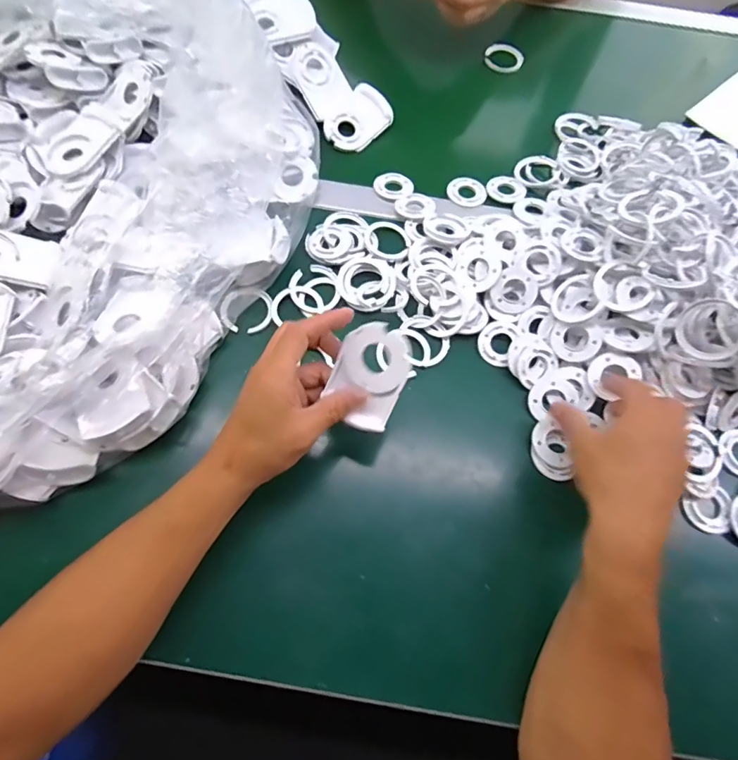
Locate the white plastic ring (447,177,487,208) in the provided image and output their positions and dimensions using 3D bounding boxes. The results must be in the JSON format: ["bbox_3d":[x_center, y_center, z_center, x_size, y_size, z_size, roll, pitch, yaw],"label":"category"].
[{"bbox_3d":[0.112,-0.214,0.526,0.042,0.006,0.041,1,67,-3],"label":"white plastic ring"}]

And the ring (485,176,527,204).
[{"bbox_3d":[0.157,-0.218,0.526,0.044,0.004,0.039,34,69,11],"label":"ring"}]

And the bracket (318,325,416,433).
[{"bbox_3d":[-0.001,-0.004,0.356,0.057,0.010,0.079,29,109,17],"label":"bracket"}]

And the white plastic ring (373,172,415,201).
[{"bbox_3d":[0.027,-0.221,0.523,0.041,0.004,0.040,1,67,-3],"label":"white plastic ring"}]

